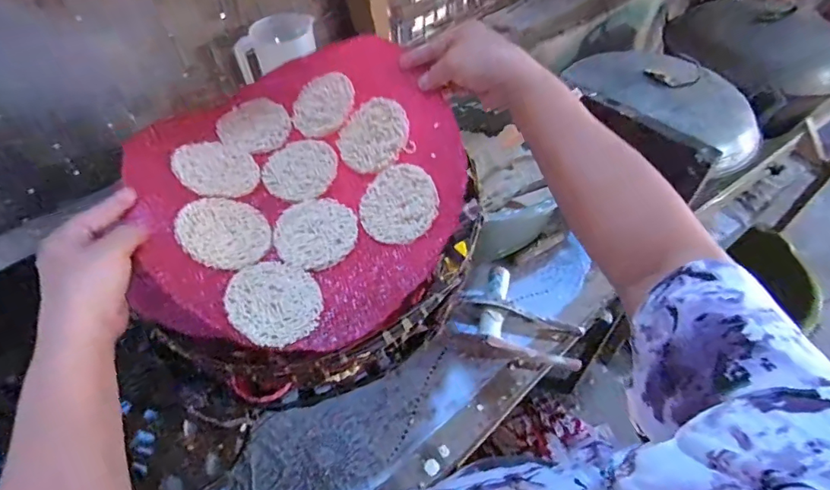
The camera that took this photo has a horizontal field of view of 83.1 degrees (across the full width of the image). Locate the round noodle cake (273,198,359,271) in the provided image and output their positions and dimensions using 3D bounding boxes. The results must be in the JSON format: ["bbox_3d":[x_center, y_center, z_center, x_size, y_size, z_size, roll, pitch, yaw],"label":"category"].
[{"bbox_3d":[-0.096,-0.013,0.452,0.076,0.010,0.080,-2,50,2],"label":"round noodle cake"}]

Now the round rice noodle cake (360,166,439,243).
[{"bbox_3d":[-0.016,-0.040,0.443,0.080,0.007,0.074,-8,70,23],"label":"round rice noodle cake"}]

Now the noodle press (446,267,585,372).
[{"bbox_3d":[0.162,0.127,0.720,0.188,0.064,0.133,20,54,19],"label":"noodle press"}]

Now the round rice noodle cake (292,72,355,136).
[{"bbox_3d":[-0.103,-0.159,0.527,0.084,0.004,0.076,31,86,29],"label":"round rice noodle cake"}]

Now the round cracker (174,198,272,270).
[{"bbox_3d":[-0.172,-0.012,0.428,0.076,0.004,0.077,18,47,-21],"label":"round cracker"}]

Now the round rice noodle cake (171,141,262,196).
[{"bbox_3d":[-0.198,-0.076,0.474,0.075,0.008,0.079,19,44,-19],"label":"round rice noodle cake"}]

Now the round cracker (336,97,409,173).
[{"bbox_3d":[-0.044,-0.114,0.481,0.082,0.008,0.075,-9,71,27],"label":"round cracker"}]

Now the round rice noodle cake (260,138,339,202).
[{"bbox_3d":[-0.121,-0.081,0.495,0.078,0.015,0.075,-2,50,2],"label":"round rice noodle cake"}]

